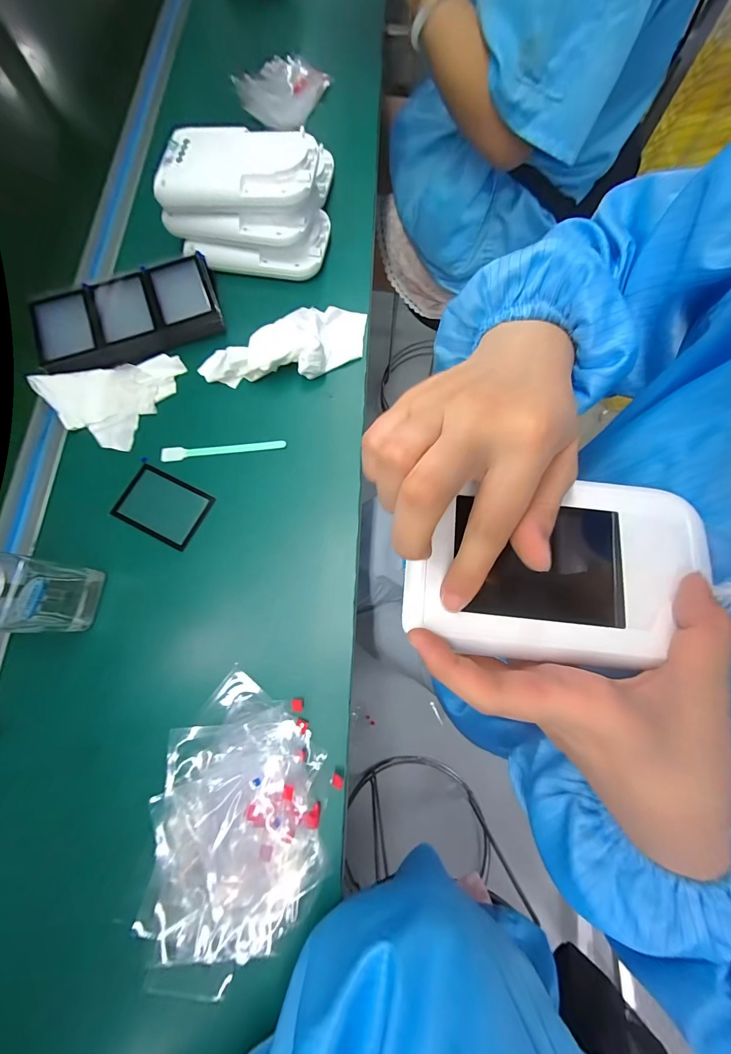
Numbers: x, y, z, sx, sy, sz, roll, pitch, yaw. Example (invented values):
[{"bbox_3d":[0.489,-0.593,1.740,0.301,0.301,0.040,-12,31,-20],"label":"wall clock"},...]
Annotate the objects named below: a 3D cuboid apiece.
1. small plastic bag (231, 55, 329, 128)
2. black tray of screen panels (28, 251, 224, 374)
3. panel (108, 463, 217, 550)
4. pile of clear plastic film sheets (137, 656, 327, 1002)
[{"bbox_3d":[-0.105,-0.578,0.483,0.080,0.027,0.119,40,77,9],"label":"small plastic bag"},{"bbox_3d":[-0.247,-0.221,0.381,0.183,0.024,0.089,-20,76,-7],"label":"black tray of screen panels"},{"bbox_3d":[-0.191,-0.019,0.346,0.080,0.007,0.058,26,75,6],"label":"panel"},{"bbox_3d":[-0.093,0.211,0.267,0.116,0.032,0.175,3,74,-1],"label":"pile of clear plastic film sheets"}]

